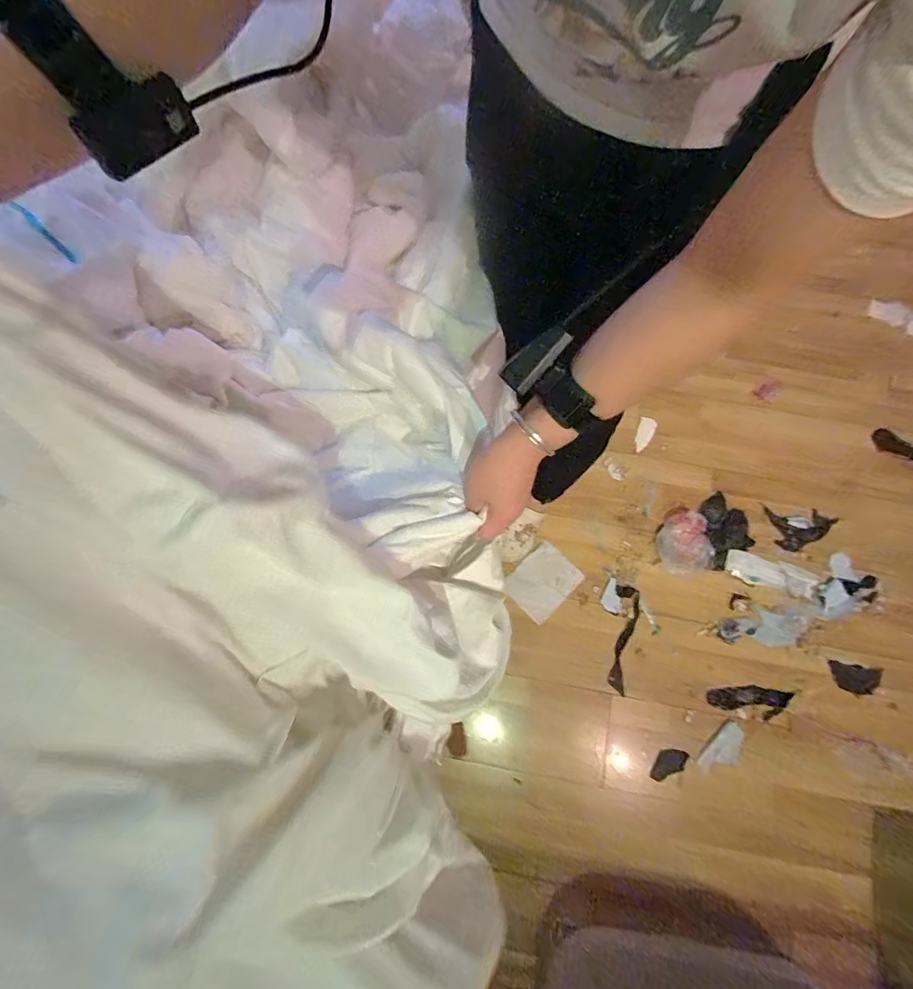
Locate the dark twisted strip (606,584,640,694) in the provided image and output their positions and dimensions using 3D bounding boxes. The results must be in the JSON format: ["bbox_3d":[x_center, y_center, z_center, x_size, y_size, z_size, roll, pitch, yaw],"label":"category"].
[{"bbox_3d":[0.417,0.361,1.103,0.062,0.012,0.255,8,82,6],"label":"dark twisted strip"}]

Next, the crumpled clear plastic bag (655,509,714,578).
[{"bbox_3d":[0.566,0.118,1.102,0.125,0.064,0.168,-17,78,-5],"label":"crumpled clear plastic bag"}]

